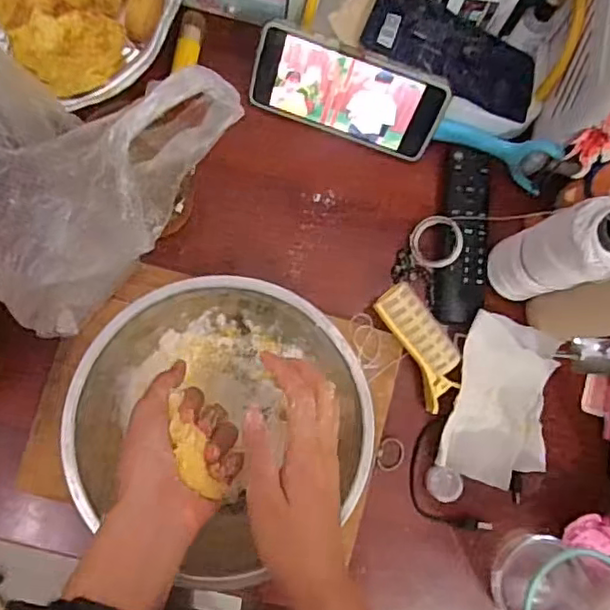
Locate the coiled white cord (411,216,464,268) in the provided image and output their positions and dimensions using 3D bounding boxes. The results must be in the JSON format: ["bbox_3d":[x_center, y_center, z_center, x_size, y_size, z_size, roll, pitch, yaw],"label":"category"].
[{"bbox_3d":[0.120,-0.057,0.549,0.046,0.009,0.046,-2,86,27],"label":"coiled white cord"}]

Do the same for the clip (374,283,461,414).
[{"bbox_3d":[0.104,0.034,0.528,0.042,0.029,0.108,-29,88,-9],"label":"clip"}]

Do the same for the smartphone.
[{"bbox_3d":[0.037,-0.184,0.531,0.166,0.079,0.005,18,46,-4],"label":"smartphone"}]

